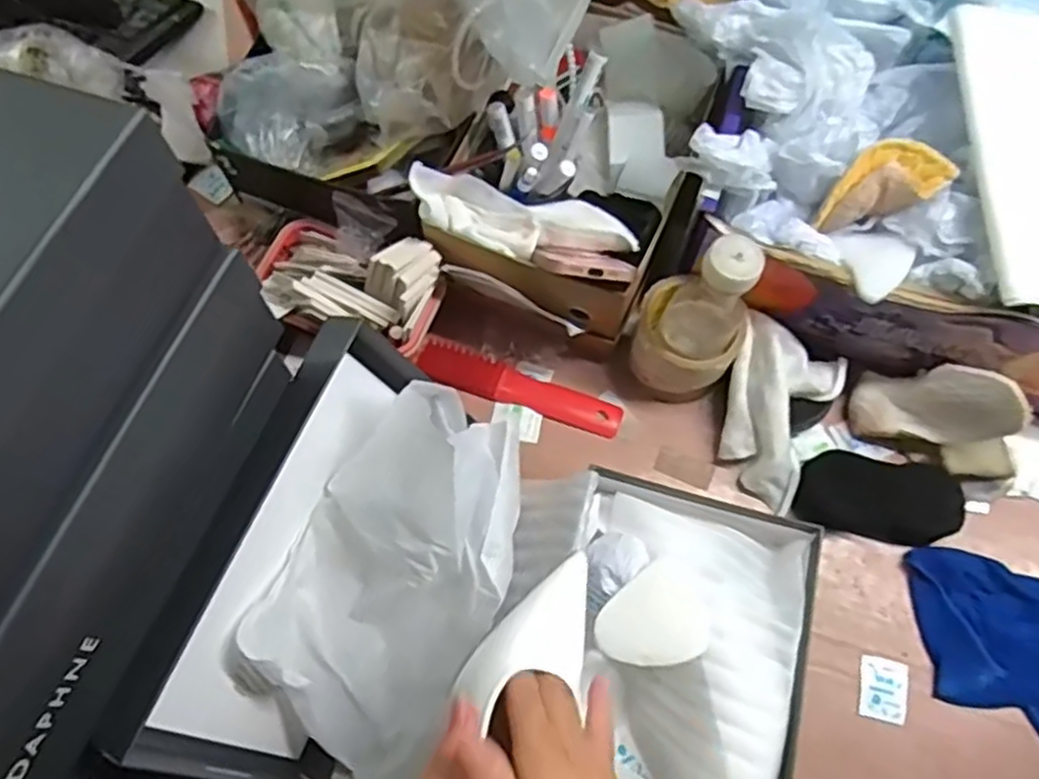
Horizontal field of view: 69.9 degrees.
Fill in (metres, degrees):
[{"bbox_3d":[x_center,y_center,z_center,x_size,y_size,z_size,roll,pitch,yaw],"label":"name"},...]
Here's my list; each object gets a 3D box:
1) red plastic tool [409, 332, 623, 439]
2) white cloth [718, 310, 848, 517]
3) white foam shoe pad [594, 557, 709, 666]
[{"bbox_3d":[-0.002,-0.001,0.684,0.194,0.008,0.038,18,69,7],"label":"red plastic tool"},{"bbox_3d":[0.215,0.019,0.634,0.091,0.062,0.131,25,70,10],"label":"white cloth"},{"bbox_3d":[0.098,0.162,0.522,0.080,0.010,0.064,-39,73,-14],"label":"white foam shoe pad"}]

